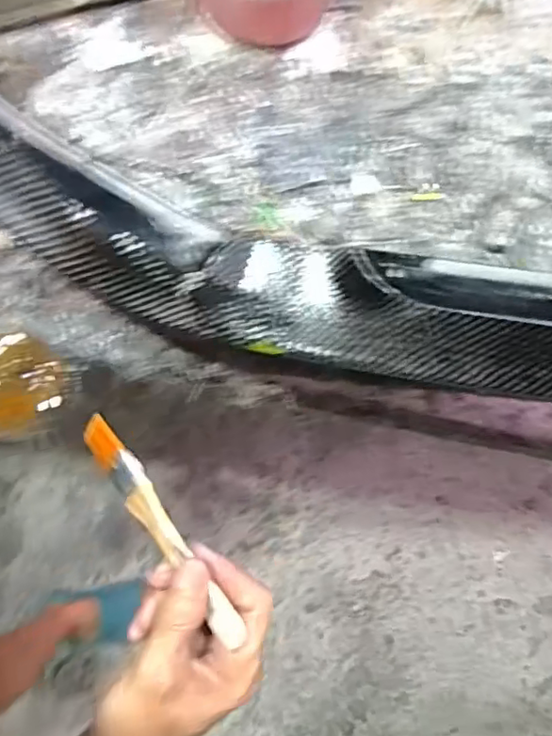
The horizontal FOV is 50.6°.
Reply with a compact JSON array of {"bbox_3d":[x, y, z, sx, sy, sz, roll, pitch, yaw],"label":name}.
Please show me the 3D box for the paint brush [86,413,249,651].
[{"bbox_3d":[-0.062,0.084,0.313,0.018,0.009,0.139,-37,75,-7],"label":"paint brush"}]

